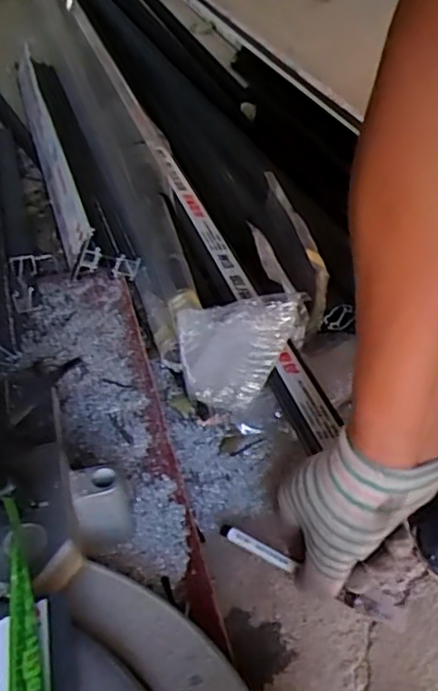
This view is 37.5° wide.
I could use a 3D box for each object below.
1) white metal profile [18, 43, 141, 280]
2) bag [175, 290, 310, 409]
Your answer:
[{"bbox_3d":[-0.257,-0.341,1.026,0.077,0.062,0.853,-13,42,-14],"label":"white metal profile"},{"bbox_3d":[0.021,0.005,0.577,0.116,0.030,0.105,-17,57,20],"label":"bag"}]

